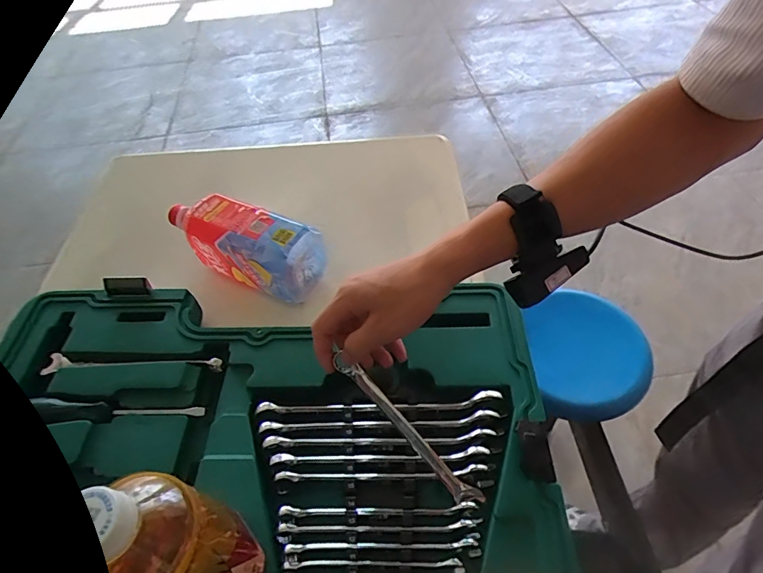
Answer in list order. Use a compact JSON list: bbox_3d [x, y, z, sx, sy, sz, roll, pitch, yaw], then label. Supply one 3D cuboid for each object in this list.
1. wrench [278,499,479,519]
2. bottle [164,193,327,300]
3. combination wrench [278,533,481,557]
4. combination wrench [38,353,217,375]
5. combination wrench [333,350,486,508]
[{"bbox_3d":[-0.003,0.188,0.378,0.165,0.010,0.010,-3,52,2],"label":"wrench"},{"bbox_3d":[-0.183,-0.058,0.558,0.211,0.081,0.072,20,57,19],"label":"bottle"},{"bbox_3d":[0.001,0.212,0.363,0.156,0.009,0.010,-4,52,1],"label":"combination wrench"},{"bbox_3d":[-0.266,0.081,0.476,0.199,0.011,0.021,-1,53,4],"label":"combination wrench"},{"bbox_3d":[0.022,0.125,0.389,0.019,0.013,0.175,-41,84,-24],"label":"combination wrench"}]

